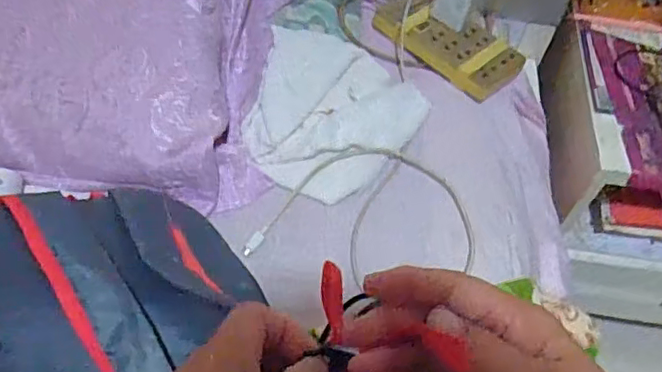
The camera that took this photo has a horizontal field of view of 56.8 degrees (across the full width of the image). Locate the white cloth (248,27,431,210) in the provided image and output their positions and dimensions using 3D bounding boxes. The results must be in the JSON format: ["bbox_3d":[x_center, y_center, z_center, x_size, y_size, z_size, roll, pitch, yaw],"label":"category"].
[{"bbox_3d":[-0.012,-0.083,0.674,0.193,0.033,0.175,33,59,16],"label":"white cloth"}]

